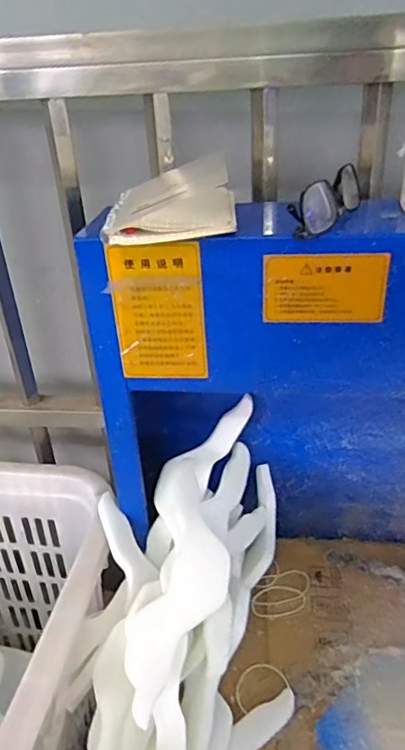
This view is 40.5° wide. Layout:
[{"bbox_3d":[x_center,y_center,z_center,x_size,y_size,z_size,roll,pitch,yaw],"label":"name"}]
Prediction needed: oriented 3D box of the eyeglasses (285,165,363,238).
[{"bbox_3d":[0.111,-0.153,0.470,0.026,0.035,0.143,14,36,25],"label":"eyeglasses"}]

